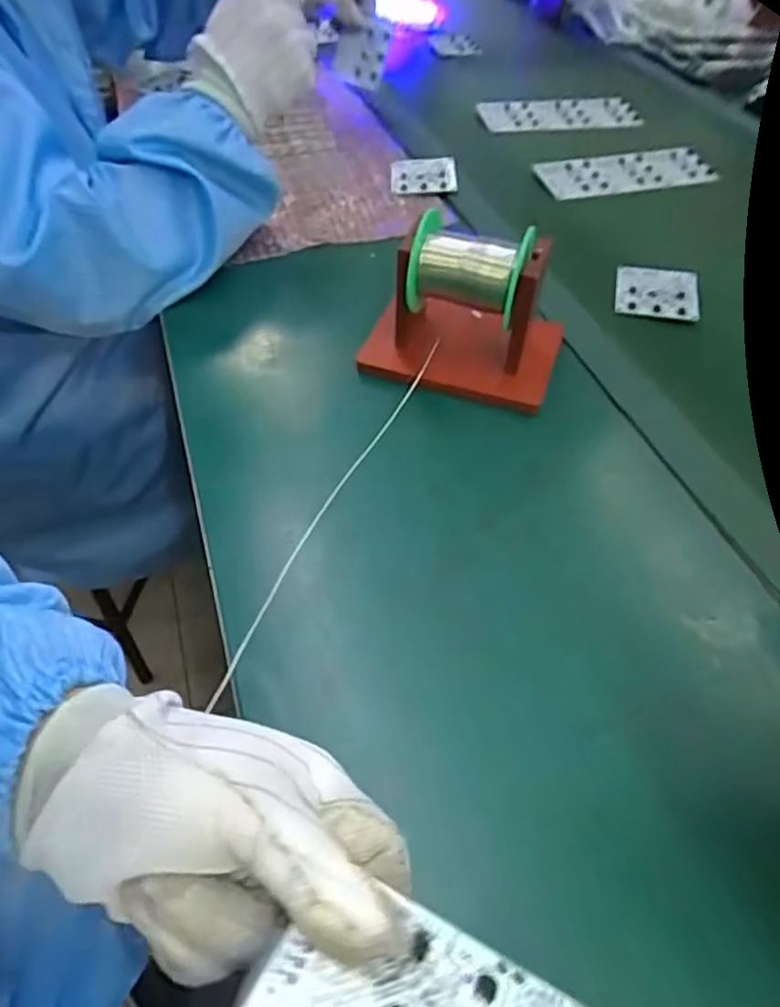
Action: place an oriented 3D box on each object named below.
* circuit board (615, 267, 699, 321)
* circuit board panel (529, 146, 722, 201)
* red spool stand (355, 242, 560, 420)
[{"bbox_3d":[0.233,-0.185,0.558,0.069,0.005,0.069,11,54,9],"label":"circuit board"},{"bbox_3d":[0.268,-0.373,0.715,0.207,0.010,0.058,-12,68,-12],"label":"circuit board panel"},{"bbox_3d":[0.055,-0.140,0.452,0.138,0.089,0.092,16,52,10],"label":"red spool stand"}]

